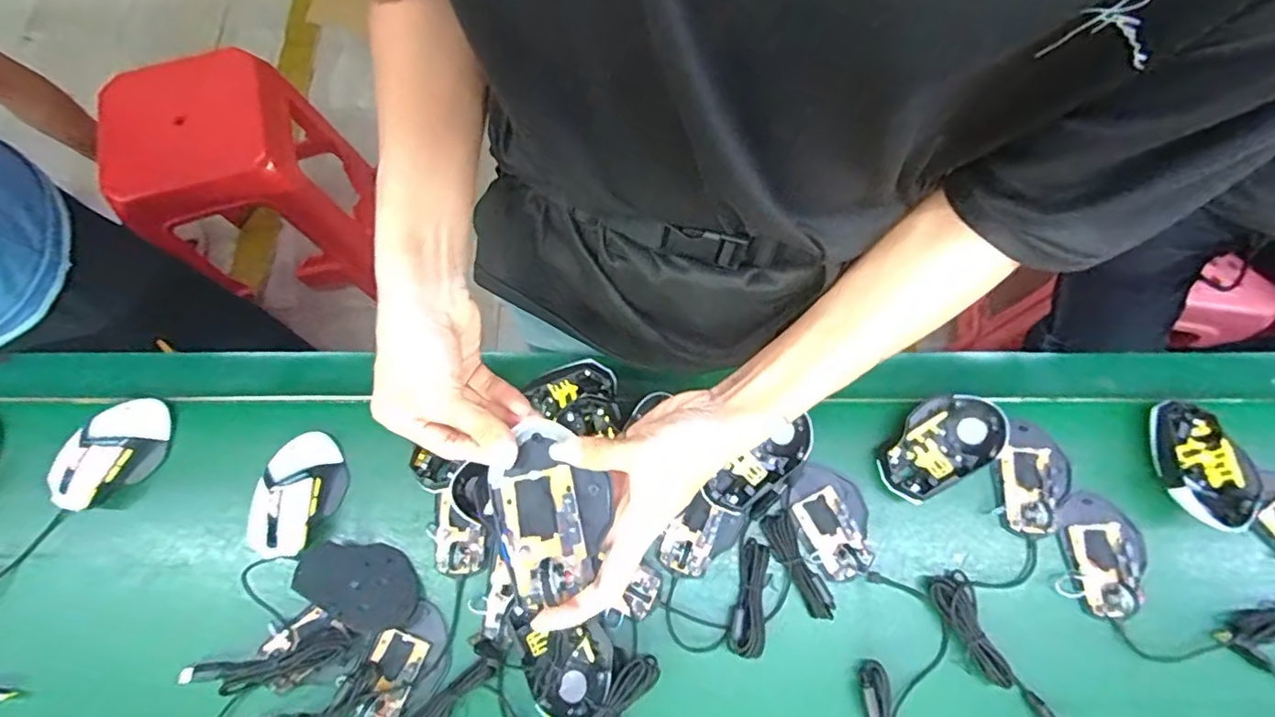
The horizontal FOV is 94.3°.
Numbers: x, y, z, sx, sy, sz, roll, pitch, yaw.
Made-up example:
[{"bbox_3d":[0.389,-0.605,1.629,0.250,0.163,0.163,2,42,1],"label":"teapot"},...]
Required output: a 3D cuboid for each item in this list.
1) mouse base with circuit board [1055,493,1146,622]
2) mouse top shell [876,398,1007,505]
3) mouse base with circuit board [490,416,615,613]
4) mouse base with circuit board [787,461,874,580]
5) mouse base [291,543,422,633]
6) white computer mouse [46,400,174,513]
[{"bbox_3d":[0.437,0.183,0.552,0.076,0.017,0.108,-7,64,-3],"label":"mouse base with circuit board"},{"bbox_3d":[0.291,0.085,0.579,0.125,0.056,0.071,-28,67,-13],"label":"mouse top shell"},{"bbox_3d":[-0.052,0.089,0.364,0.070,0.019,0.103,-18,65,-8],"label":"mouse base with circuit board"},{"bbox_3d":[0.188,0.154,0.570,0.071,0.014,0.105,-17,65,-8],"label":"mouse base with circuit board"},{"bbox_3d":[-0.260,0.210,0.554,0.113,0.016,0.073,18,39,4],"label":"mouse base"},{"bbox_3d":[-0.520,0.092,0.583,0.065,0.038,0.115,23,67,11],"label":"white computer mouse"}]

